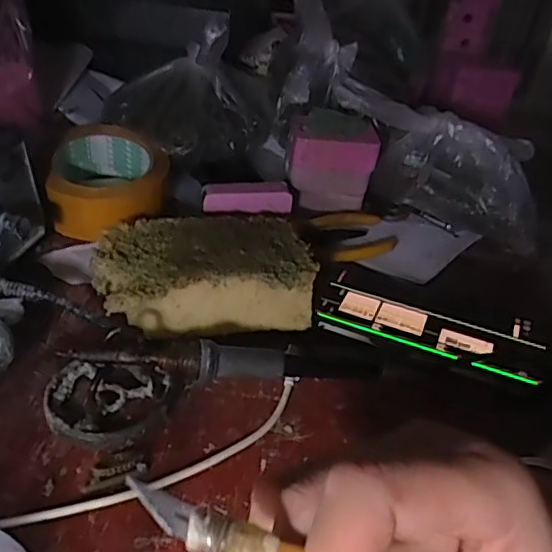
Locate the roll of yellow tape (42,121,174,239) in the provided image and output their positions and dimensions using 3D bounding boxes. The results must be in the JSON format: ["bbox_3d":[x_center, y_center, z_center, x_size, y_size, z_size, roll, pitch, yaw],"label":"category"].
[{"bbox_3d":[-0.135,-0.077,0.483,0.090,0.055,0.100,-4,37,-14],"label":"roll of yellow tape"}]

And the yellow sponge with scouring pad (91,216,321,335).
[{"bbox_3d":[-0.048,-0.001,0.401,0.137,0.048,0.088,-5,37,-14],"label":"yellow sponge with scouring pad"}]

